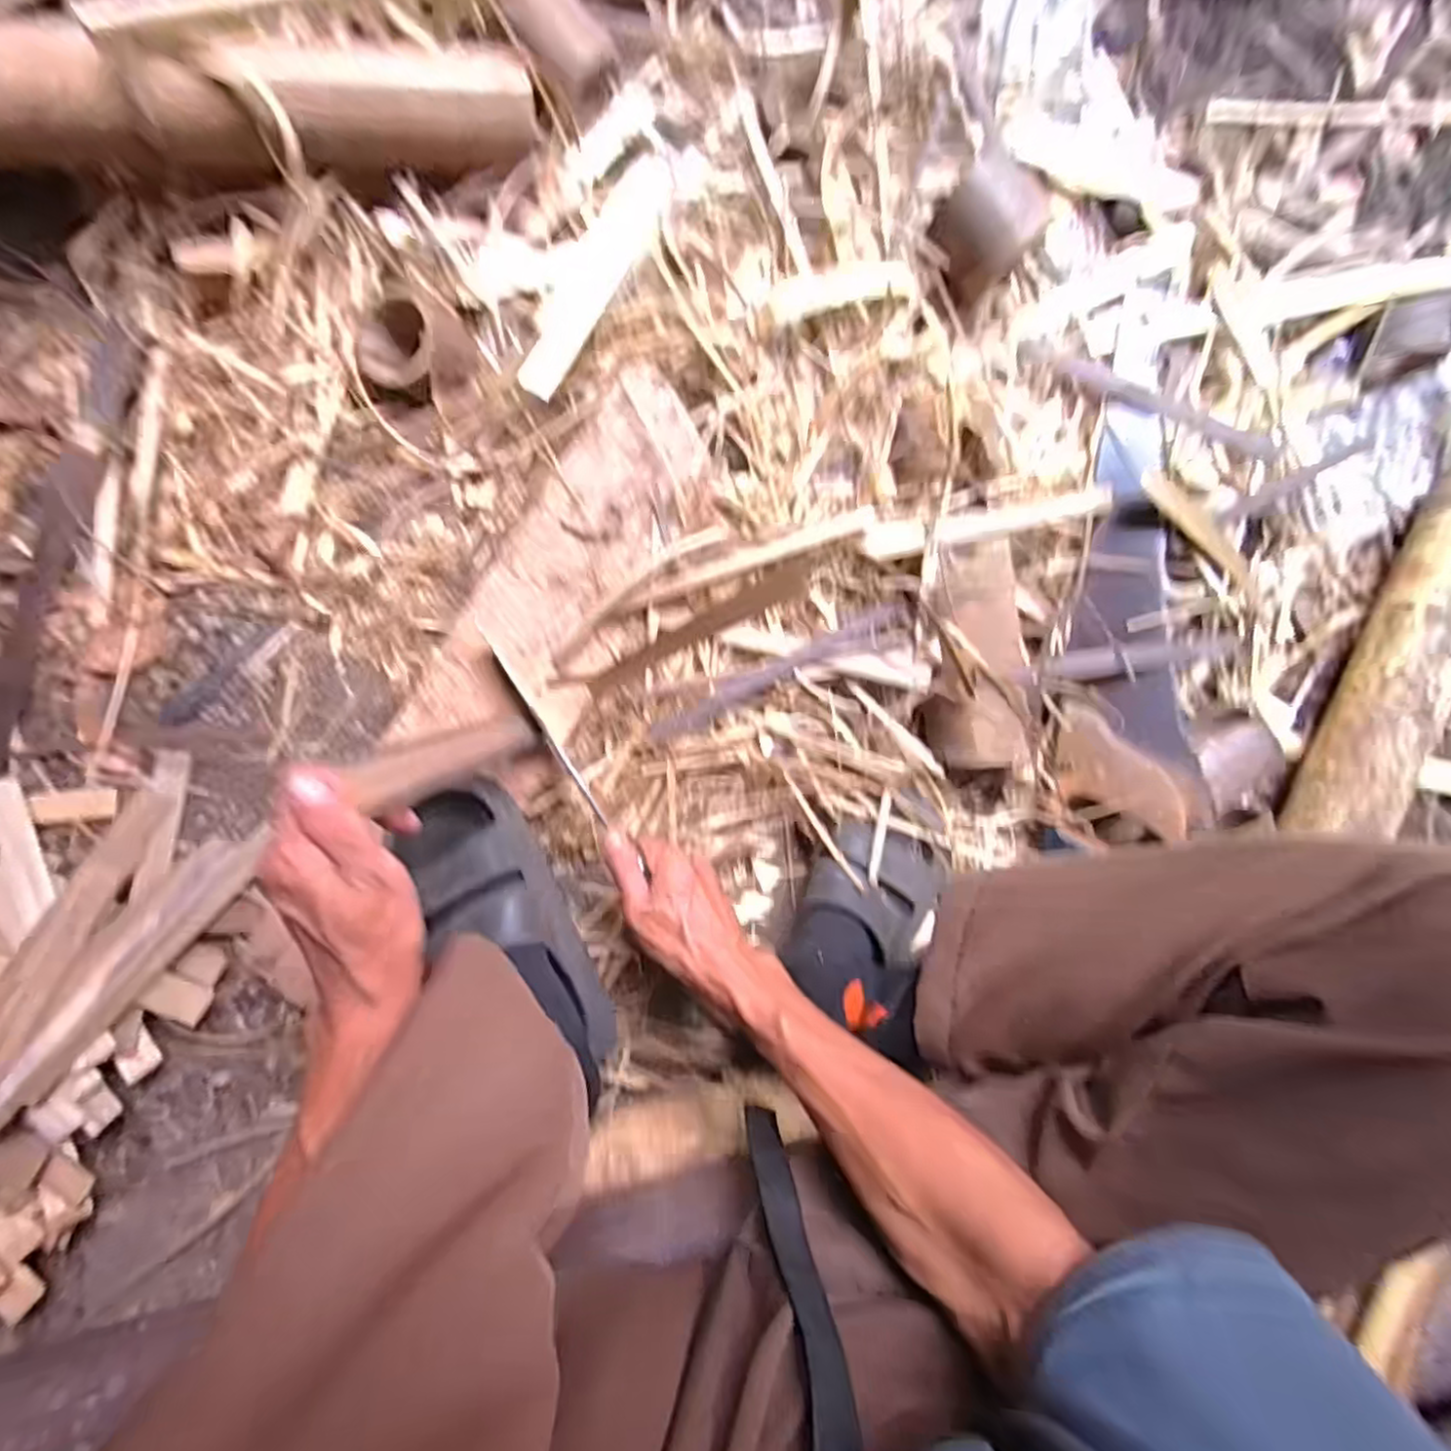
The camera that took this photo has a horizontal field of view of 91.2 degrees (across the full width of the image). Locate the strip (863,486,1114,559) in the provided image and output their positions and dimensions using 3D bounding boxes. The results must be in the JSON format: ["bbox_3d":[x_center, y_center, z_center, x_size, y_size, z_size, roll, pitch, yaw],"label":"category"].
[{"bbox_3d":[0.214,-0.166,0.577,0.209,0.016,0.029,-13,89,-5],"label":"strip"}]

